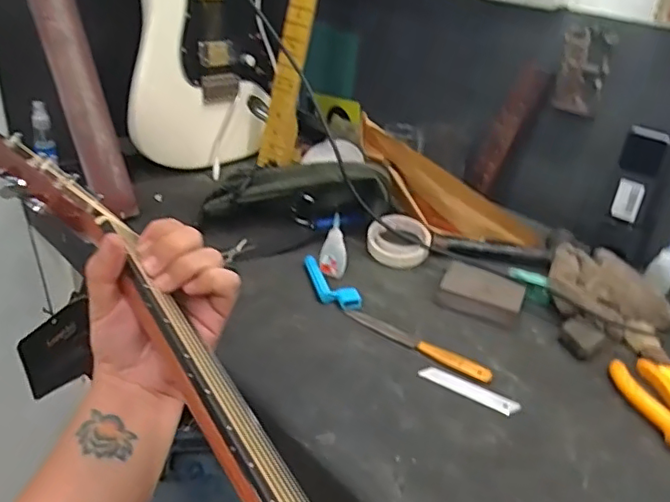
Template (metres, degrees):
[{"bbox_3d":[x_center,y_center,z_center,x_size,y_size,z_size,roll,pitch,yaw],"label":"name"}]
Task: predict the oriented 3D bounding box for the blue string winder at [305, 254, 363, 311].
[{"bbox_3d":[-0.006,0.039,0.746,0.050,0.017,0.107,-9,35,-20],"label":"blue string winder"}]

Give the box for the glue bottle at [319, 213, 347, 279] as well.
[{"bbox_3d":[0.000,-0.005,0.754,0.034,0.079,0.026,6,33,1],"label":"glue bottle"}]

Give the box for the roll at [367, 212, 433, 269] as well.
[{"bbox_3d":[0.092,-0.017,0.828,0.088,0.037,0.088,3,33,-2],"label":"roll"}]

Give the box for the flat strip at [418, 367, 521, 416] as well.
[{"bbox_3d":[0.139,0.144,0.605,0.103,0.004,0.022,20,36,22],"label":"flat strip"}]

